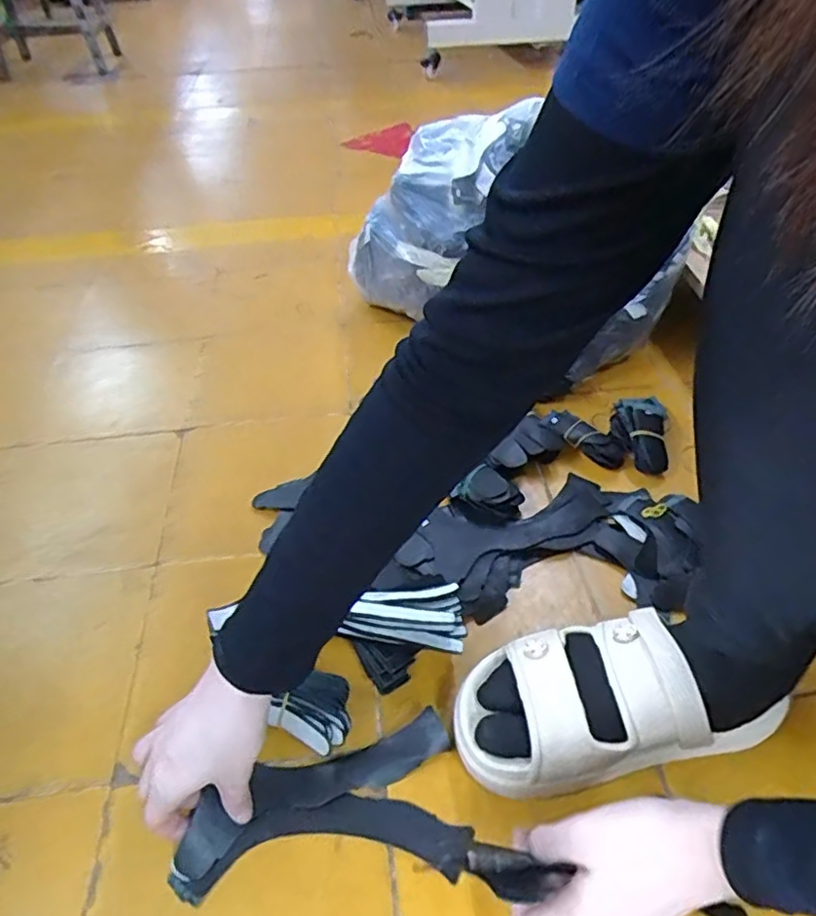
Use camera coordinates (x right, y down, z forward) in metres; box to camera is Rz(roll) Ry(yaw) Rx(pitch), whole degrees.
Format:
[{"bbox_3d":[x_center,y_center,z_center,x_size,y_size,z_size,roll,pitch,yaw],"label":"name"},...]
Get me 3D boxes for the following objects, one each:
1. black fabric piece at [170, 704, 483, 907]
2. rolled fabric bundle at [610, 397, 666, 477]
[{"bbox_3d":[-0.059,0.253,0.428,0.195,0.014,0.095,-12,45,-11],"label":"black fabric piece"},{"bbox_3d":[0.257,-0.028,0.692,0.056,0.047,0.095,9,45,11],"label":"rolled fabric bundle"}]

